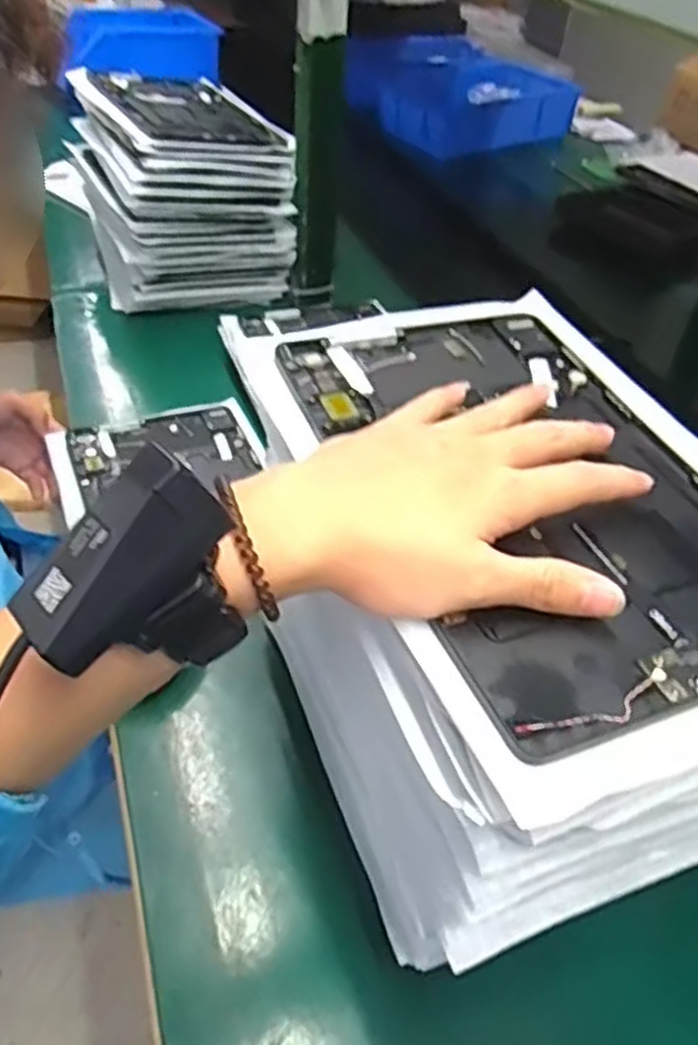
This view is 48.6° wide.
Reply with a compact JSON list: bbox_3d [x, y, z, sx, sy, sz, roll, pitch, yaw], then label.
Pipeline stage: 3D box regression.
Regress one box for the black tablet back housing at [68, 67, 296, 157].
[{"bbox_3d":[-0.210,-0.521,0.979,0.215,0.020,0.293,-15,47,-33],"label":"black tablet back housing"}]

